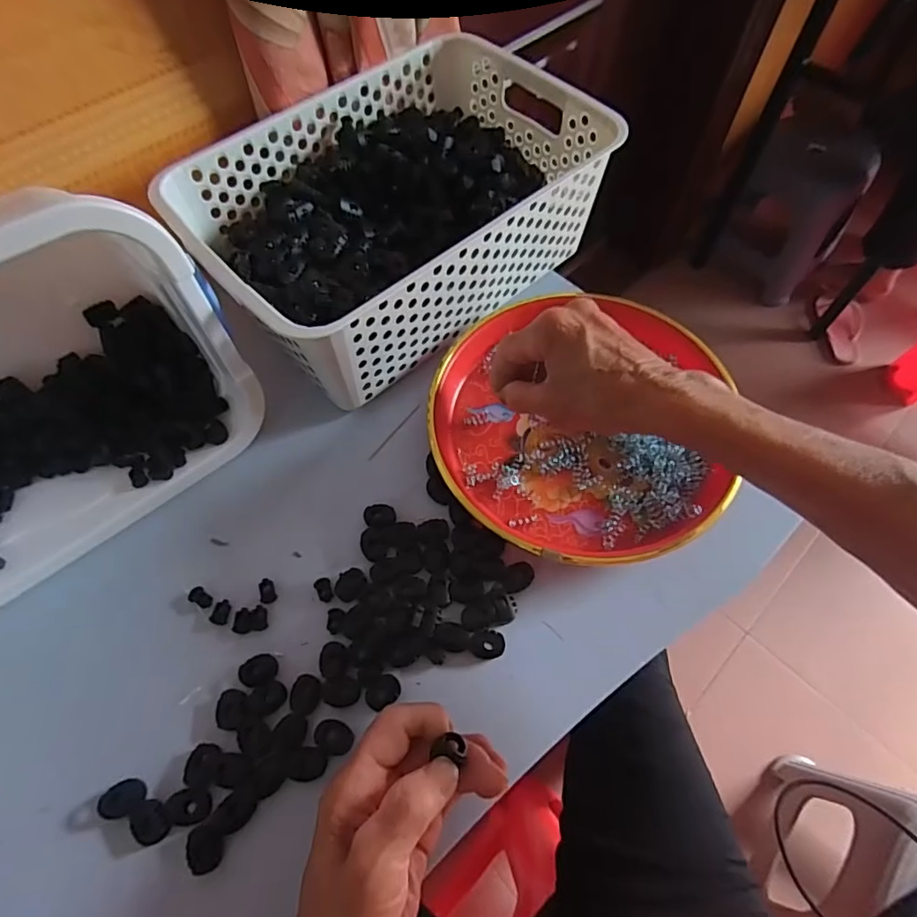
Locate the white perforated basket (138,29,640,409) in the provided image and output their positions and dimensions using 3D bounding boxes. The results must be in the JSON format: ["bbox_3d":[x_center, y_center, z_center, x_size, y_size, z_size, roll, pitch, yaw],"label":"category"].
[{"bbox_3d":[-0.046,-0.196,0.433,0.299,0.101,0.197,-39,68,-19],"label":"white perforated basket"}]

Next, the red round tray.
[{"bbox_3d":[0.084,-0.030,0.396,0.204,0.029,0.213,0,61,0],"label":"red round tray"}]

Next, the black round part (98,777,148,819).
[{"bbox_3d":[-0.184,0.187,0.297,0.023,0.008,0.018,-10,62,-6],"label":"black round part"}]

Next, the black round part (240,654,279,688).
[{"bbox_3d":[-0.122,0.129,0.330,0.021,0.006,0.017,-23,64,-12],"label":"black round part"}]

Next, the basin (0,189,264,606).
[{"bbox_3d":[-0.273,-0.043,0.323,0.247,0.177,0.147,-38,68,-19],"label":"basin"}]

